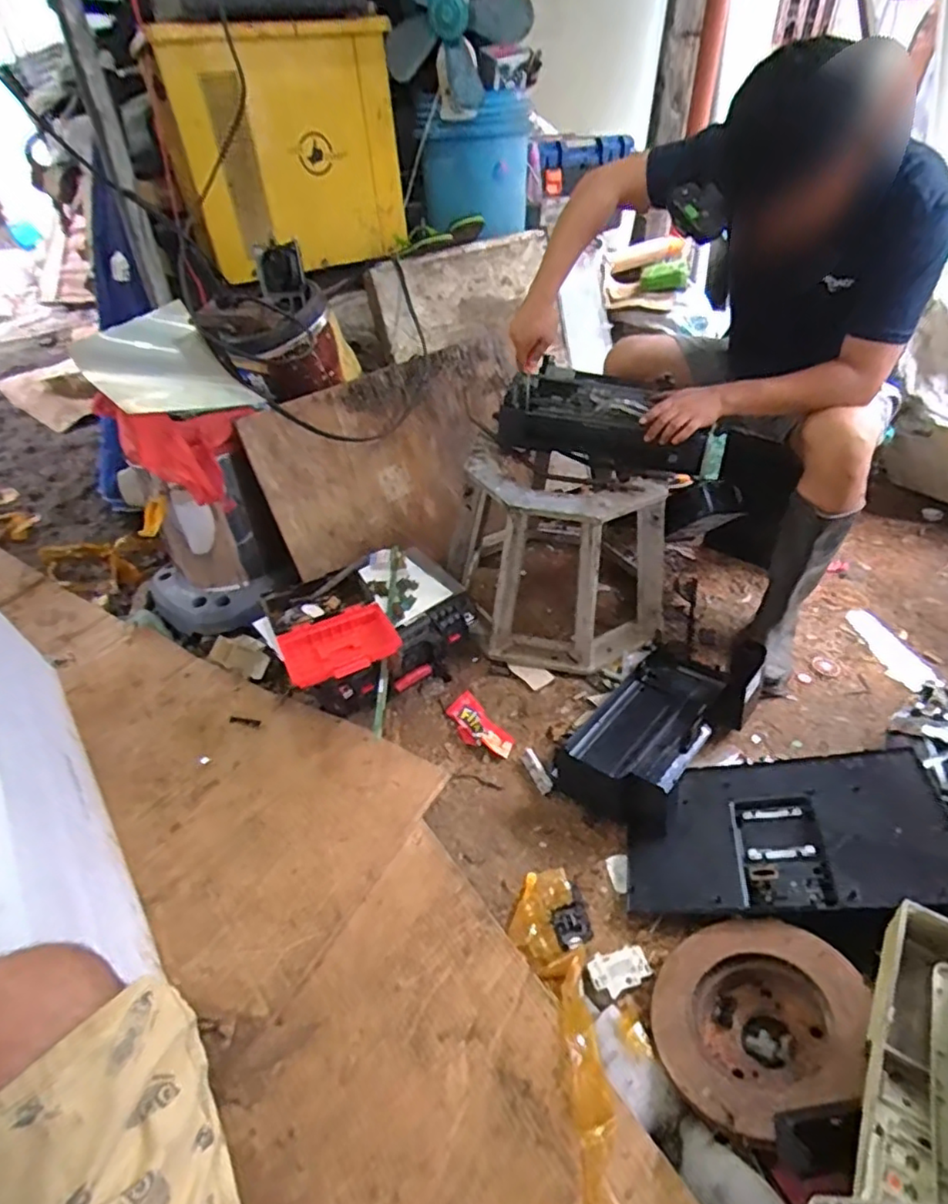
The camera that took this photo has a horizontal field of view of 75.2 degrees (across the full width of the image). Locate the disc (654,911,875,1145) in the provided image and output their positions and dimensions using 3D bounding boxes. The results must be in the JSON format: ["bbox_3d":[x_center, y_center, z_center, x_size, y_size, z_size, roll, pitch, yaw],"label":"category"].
[{"bbox_3d":[0.339,0.502,0.734,0.239,0.093,0.248,-10,21,29],"label":"disc"}]

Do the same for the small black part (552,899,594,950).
[{"bbox_3d":[0.142,0.465,0.883,0.055,0.015,0.055,-15,41,-14],"label":"small black part"}]

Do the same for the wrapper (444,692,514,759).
[{"bbox_3d":[0.009,0.240,1.173,0.074,0.026,0.150,-30,47,-29],"label":"wrapper"}]

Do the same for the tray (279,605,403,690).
[{"bbox_3d":[-0.242,0.081,1.121,0.199,0.030,0.151,-20,43,-20],"label":"tray"}]

